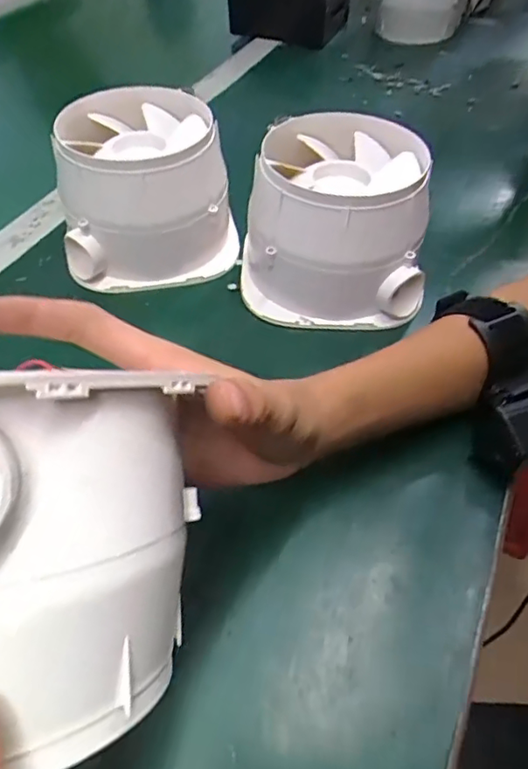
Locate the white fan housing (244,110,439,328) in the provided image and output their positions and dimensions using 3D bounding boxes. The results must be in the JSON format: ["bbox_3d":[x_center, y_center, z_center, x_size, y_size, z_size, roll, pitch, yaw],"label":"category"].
[{"bbox_3d":[0.048,-0.120,0.416,0.122,0.098,0.122,1,49,0],"label":"white fan housing"}]

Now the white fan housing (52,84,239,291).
[{"bbox_3d":[-0.088,-0.153,0.445,0.124,0.098,0.121,-2,49,-2],"label":"white fan housing"}]

